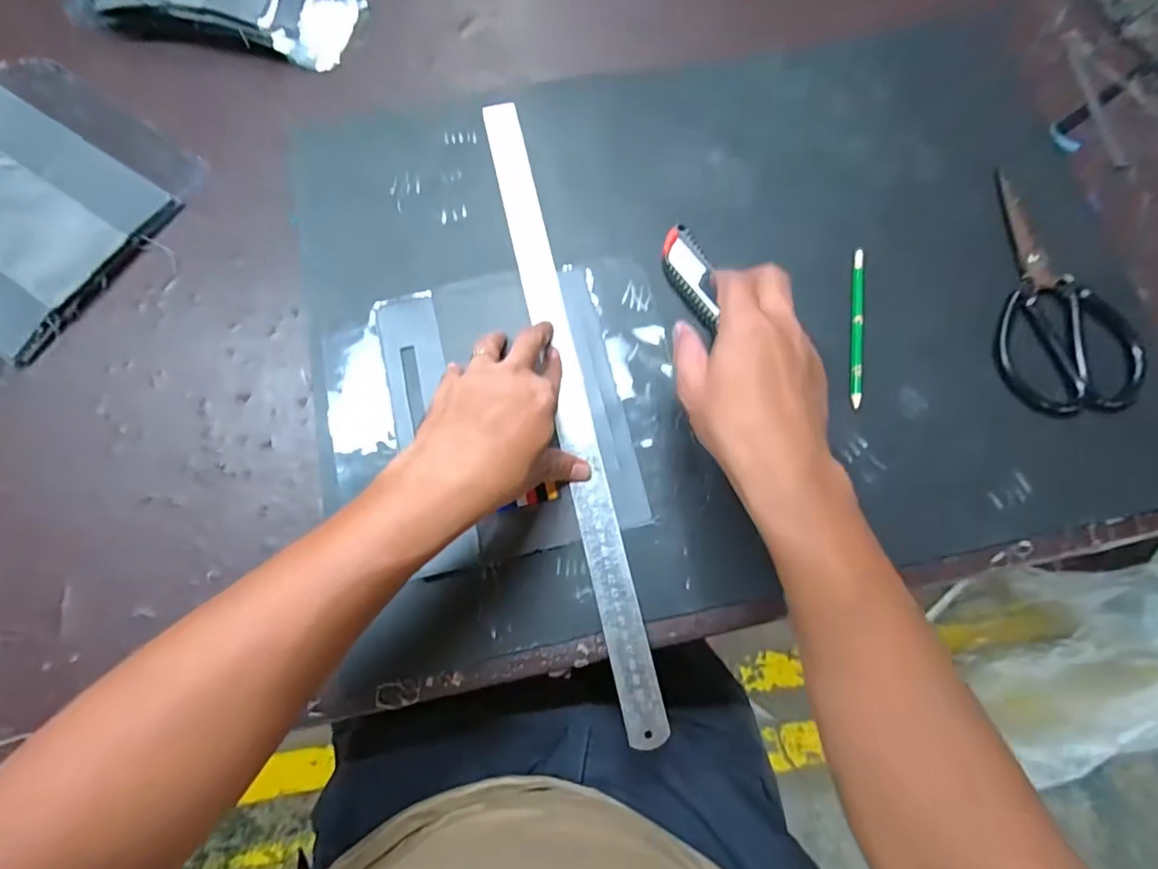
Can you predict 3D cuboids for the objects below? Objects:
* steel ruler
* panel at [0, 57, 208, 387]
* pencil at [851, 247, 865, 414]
[{"bbox_3d":[-0.010,-0.041,0.432,0.031,0.006,0.522,-12,76,-4],"label":"steel ruler"},{"bbox_3d":[-0.479,-0.182,0.453,0.224,0.015,0.265,32,77,7],"label":"panel"},{"bbox_3d":[0.224,-0.088,0.442,0.009,0.005,0.137,8,75,1],"label":"pencil"}]

